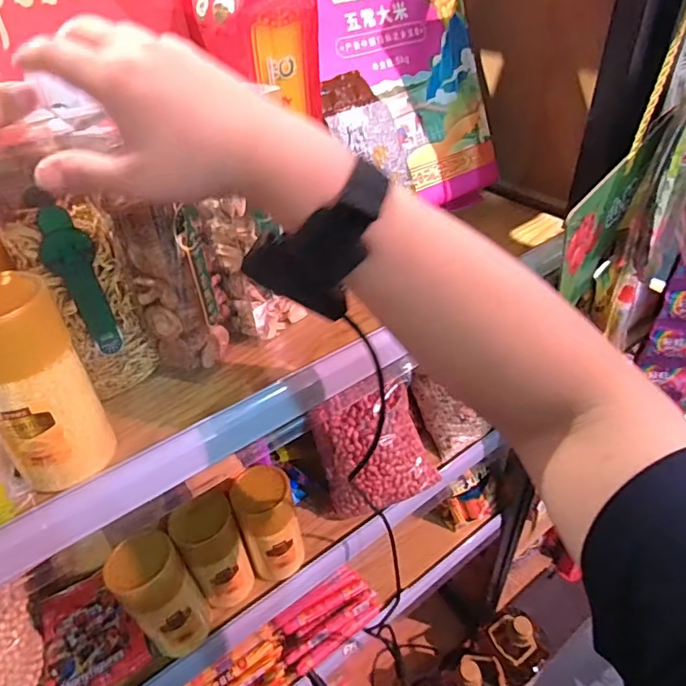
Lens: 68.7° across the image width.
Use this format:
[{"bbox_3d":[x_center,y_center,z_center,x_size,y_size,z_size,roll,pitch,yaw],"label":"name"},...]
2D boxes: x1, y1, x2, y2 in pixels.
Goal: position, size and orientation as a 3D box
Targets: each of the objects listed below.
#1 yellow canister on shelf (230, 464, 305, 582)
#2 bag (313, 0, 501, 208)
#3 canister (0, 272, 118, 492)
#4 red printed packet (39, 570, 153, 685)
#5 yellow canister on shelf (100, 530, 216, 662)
[{"bbox_3d":[-0.081,0.203,0.567,0.066,0.143,0.059,-20,42,-17],"label":"yellow canister on shelf"},{"bbox_3d":[0.043,-0.323,0.529,0.237,0.377,0.070,-28,17,-31],"label":"bag"},{"bbox_3d":[-0.199,0.028,0.325,0.062,0.133,0.059,-31,47,-28],"label":"canister"},{"bbox_3d":[-0.264,0.301,0.527,0.092,0.029,0.128,-24,44,-21],"label":"red printed packet"},{"bbox_3d":[-0.181,0.253,0.505,0.064,0.145,0.063,28,50,32],"label":"yellow canister on shelf"}]

